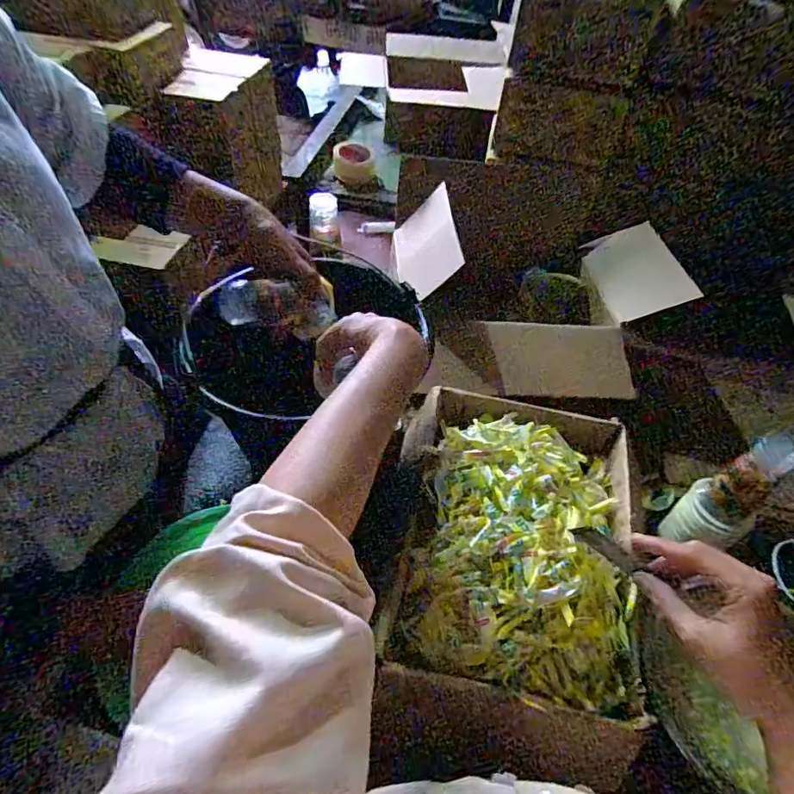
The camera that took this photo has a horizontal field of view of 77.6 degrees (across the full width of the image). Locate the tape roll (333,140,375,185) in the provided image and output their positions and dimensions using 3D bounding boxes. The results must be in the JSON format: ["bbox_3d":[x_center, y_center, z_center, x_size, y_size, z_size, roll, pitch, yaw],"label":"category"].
[{"bbox_3d":[-0.102,-0.560,1.180,0.096,0.055,0.099,3,50,-3],"label":"tape roll"}]

